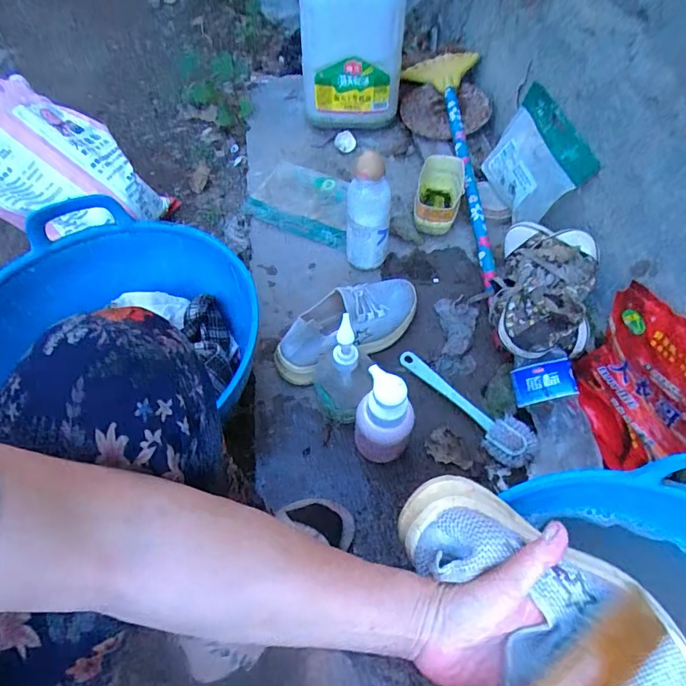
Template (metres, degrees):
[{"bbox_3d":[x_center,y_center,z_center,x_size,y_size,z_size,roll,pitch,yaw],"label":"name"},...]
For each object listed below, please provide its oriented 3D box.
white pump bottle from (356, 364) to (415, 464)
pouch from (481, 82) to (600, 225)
[{"bbox_3d":[0.047,0.097,0.532,0.065,0.148,0.053,19,59,12],"label":"white pump bottle"},{"bbox_3d":[0.315,-0.317,0.775,0.030,0.150,0.231,8,52,-26],"label":"pouch"}]

